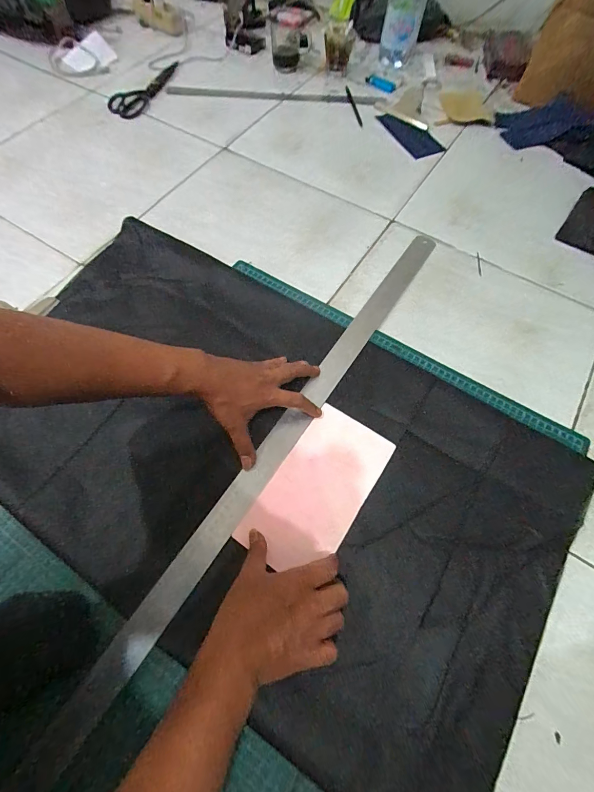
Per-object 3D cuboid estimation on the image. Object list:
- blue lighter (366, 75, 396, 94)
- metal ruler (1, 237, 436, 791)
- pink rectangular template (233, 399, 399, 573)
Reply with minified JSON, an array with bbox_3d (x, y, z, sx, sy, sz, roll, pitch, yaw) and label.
[{"bbox_3d":[0.207,-0.772,0.857,0.032,0.016,0.086,-42,72,-17],"label":"blue lighter"},{"bbox_3d":[-0.052,0.101,0.443,0.036,0.006,0.983,32,69,13],"label":"metal ruler"},{"bbox_3d":[0.028,0.115,0.437,0.111,0.005,0.204,31,67,15],"label":"pink rectangular template"}]

